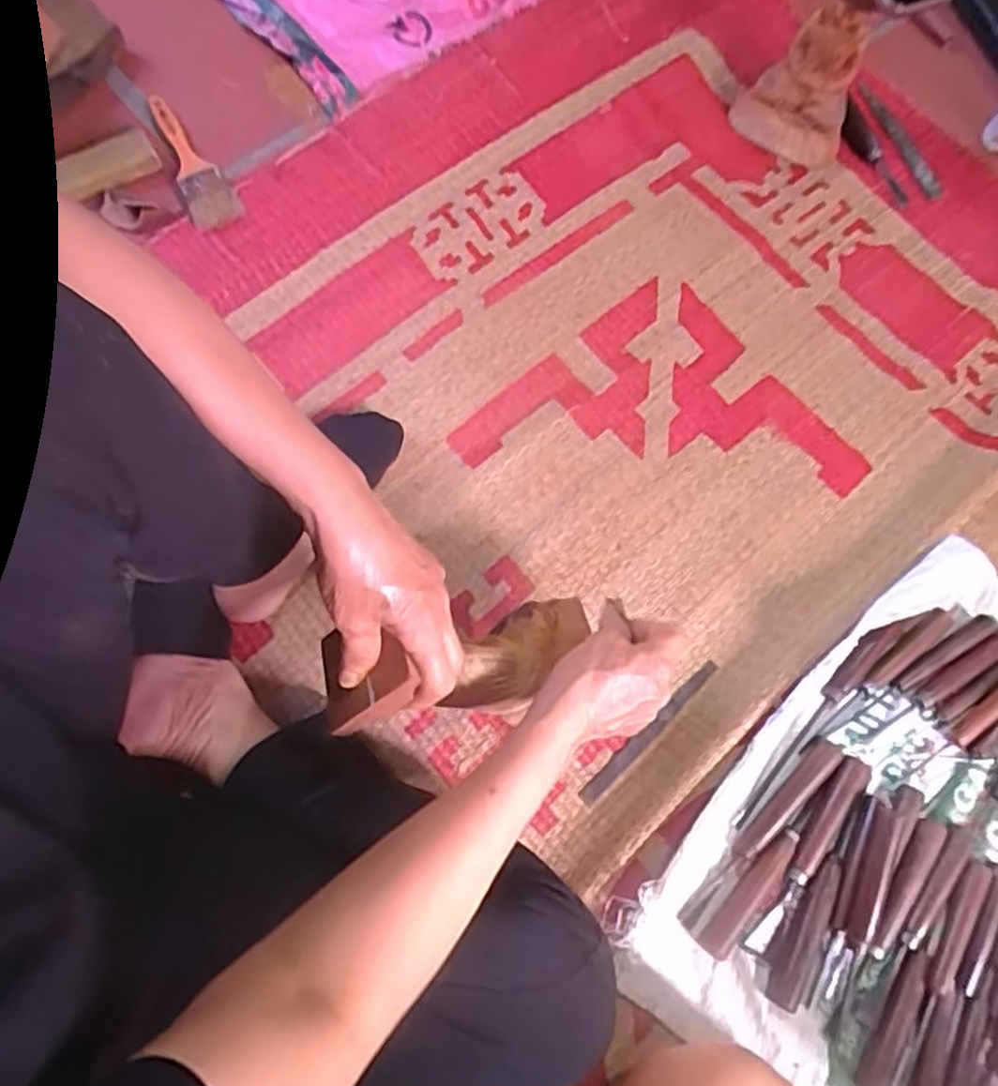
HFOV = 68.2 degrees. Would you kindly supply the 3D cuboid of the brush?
[{"bbox_3d":[-0.301,-0.378,0.727,0.046,0.018,0.156,-24,75,-8],"label":"brush"}]

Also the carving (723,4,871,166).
[{"bbox_3d":[0.319,-0.479,0.764,0.121,0.144,0.070,34,76,9],"label":"carving"}]

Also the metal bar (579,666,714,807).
[{"bbox_3d":[0.128,0.161,0.632,0.162,0.009,0.016,-43,79,-12],"label":"metal bar"}]

